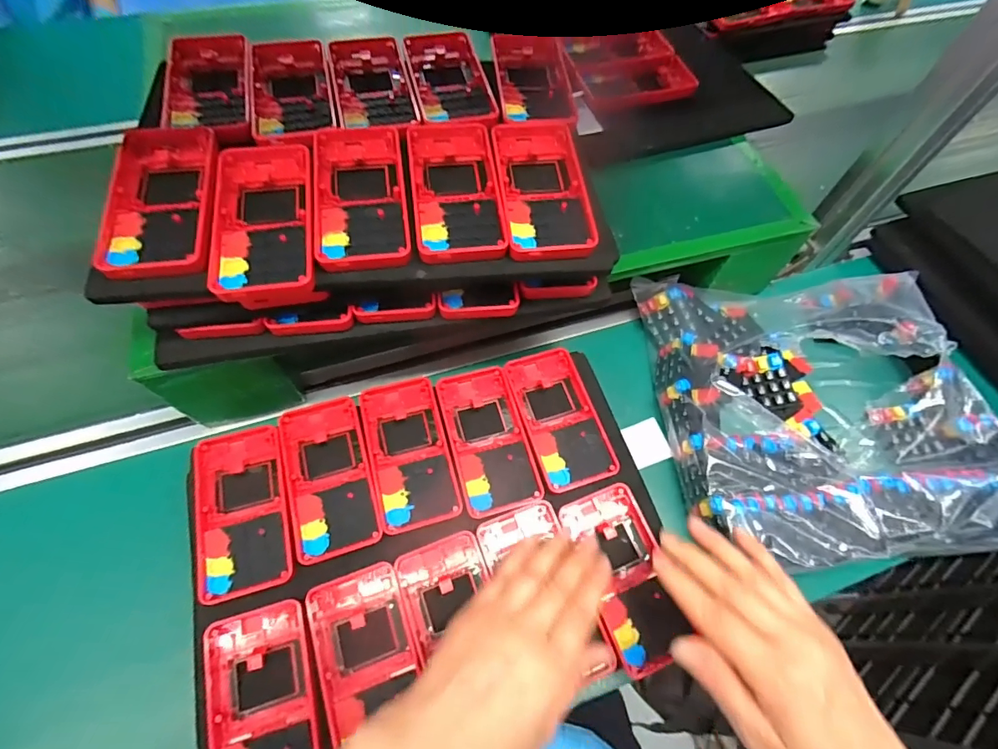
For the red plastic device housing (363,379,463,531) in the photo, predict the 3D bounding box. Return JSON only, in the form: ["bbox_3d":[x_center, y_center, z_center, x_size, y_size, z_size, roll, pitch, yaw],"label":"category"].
[{"bbox_3d":[-0.073,0.060,0.381,0.060,0.015,0.124,-13,63,-10],"label":"red plastic device housing"}]

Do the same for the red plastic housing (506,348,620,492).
[{"bbox_3d":[0.051,0.036,0.402,0.061,0.016,0.121,-15,63,-11],"label":"red plastic housing"}]

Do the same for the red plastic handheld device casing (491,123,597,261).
[{"bbox_3d":[0.032,-0.141,0.349,0.062,0.013,0.129,-4,62,-6],"label":"red plastic handheld device casing"}]

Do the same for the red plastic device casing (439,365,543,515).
[{"bbox_3d":[-0.010,0.054,0.392,0.060,0.020,0.122,-14,63,-11],"label":"red plastic device casing"}]

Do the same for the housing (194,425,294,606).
[{"bbox_3d":[-0.192,0.097,0.351,0.064,0.012,0.126,-15,63,-11],"label":"housing"}]

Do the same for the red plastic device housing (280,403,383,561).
[{"bbox_3d":[-0.132,0.077,0.366,0.060,0.012,0.122,-15,63,-11],"label":"red plastic device housing"}]

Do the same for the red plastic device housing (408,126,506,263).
[{"bbox_3d":[-0.032,-0.138,0.342,0.061,0.016,0.129,-6,62,-7],"label":"red plastic device housing"}]

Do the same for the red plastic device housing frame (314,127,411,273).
[{"bbox_3d":[-0.098,-0.130,0.336,0.061,0.015,0.132,-7,62,-7],"label":"red plastic device housing frame"}]

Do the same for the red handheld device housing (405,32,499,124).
[{"bbox_3d":[-0.045,-0.254,0.407,0.061,0.017,0.131,-11,63,-9],"label":"red handheld device housing"}]

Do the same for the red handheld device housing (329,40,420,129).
[{"bbox_3d":[-0.106,-0.239,0.393,0.061,0.016,0.127,-12,63,-10],"label":"red handheld device housing"}]

